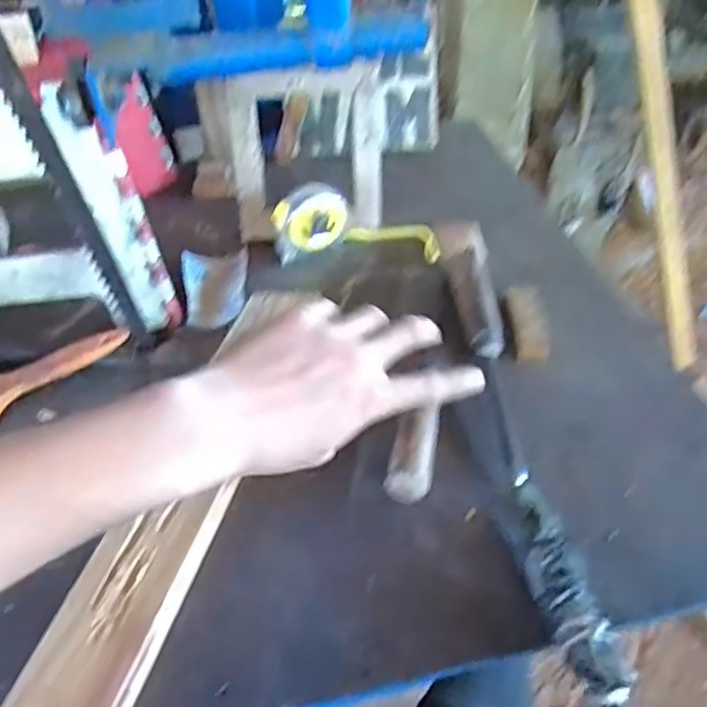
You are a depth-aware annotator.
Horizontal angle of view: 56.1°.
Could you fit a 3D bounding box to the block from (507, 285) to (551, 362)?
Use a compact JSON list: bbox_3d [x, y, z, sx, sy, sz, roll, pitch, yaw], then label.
[{"bbox_3d":[0.150,-0.028,0.569,0.028,0.012,0.089,-1,45,4],"label":"block"}]

